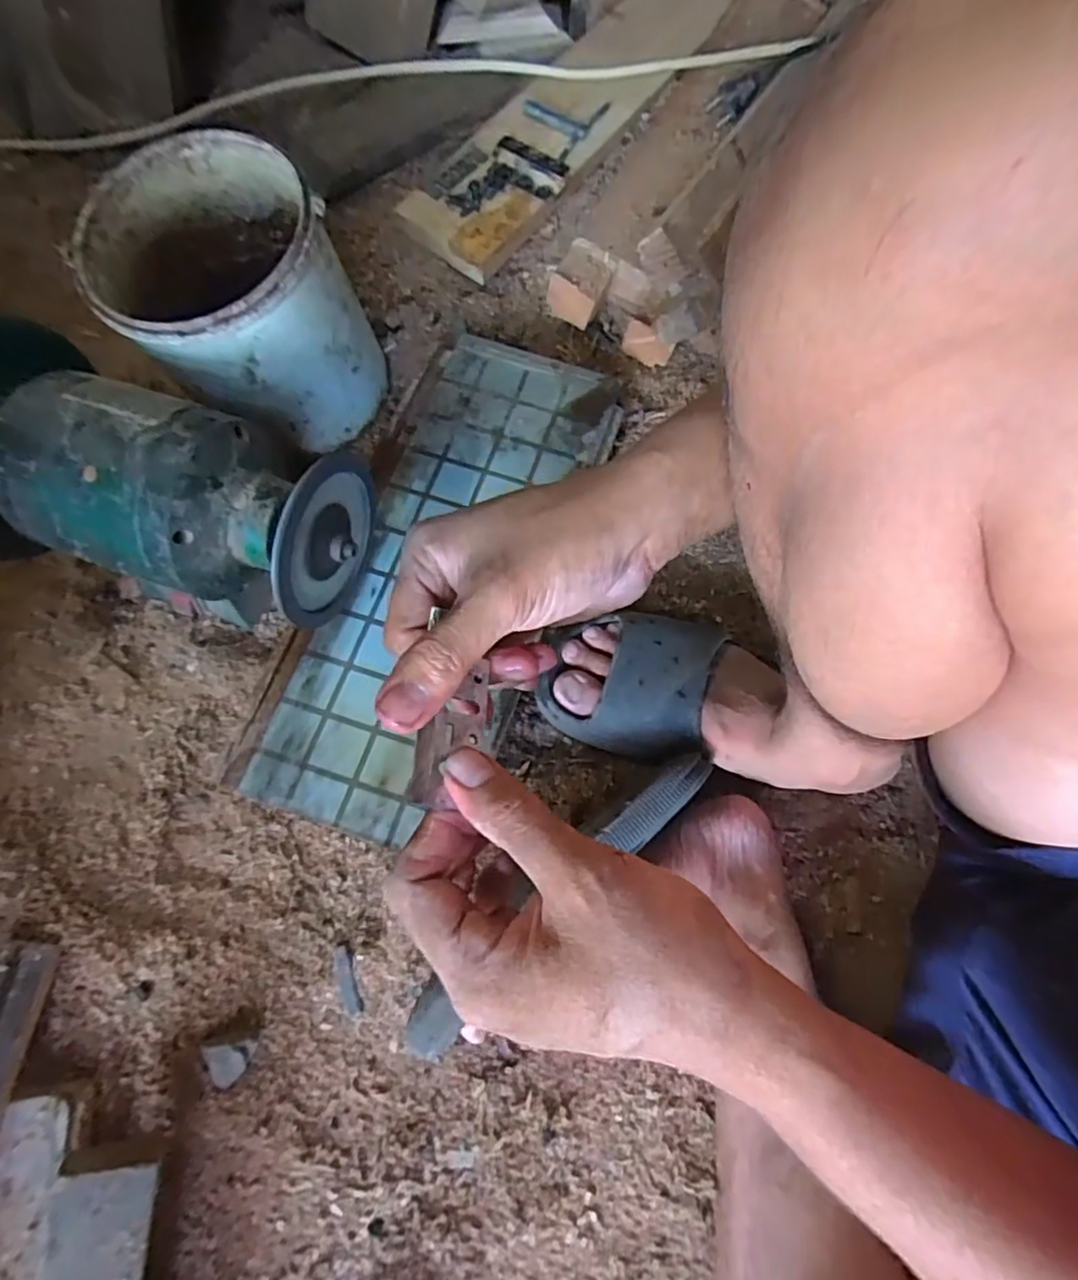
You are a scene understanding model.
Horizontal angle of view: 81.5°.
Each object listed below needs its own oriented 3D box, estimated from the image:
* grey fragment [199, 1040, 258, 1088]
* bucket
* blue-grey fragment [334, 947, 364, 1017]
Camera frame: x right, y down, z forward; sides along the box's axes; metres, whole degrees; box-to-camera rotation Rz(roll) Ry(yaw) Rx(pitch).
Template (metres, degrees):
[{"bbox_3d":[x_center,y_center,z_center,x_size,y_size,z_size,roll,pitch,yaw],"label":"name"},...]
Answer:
[{"bbox_3d":[-0.212,0.288,0.423,0.033,0.016,0.028,-5,71,-3],"label":"grey fragment"},{"bbox_3d":[-0.252,-0.279,0.531,0.172,0.171,0.184,0,71,-1],"label":"bucket"},{"bbox_3d":[-0.138,0.247,0.453,0.012,0.005,0.048,-15,86,-6],"label":"blue-grey fragment"}]

